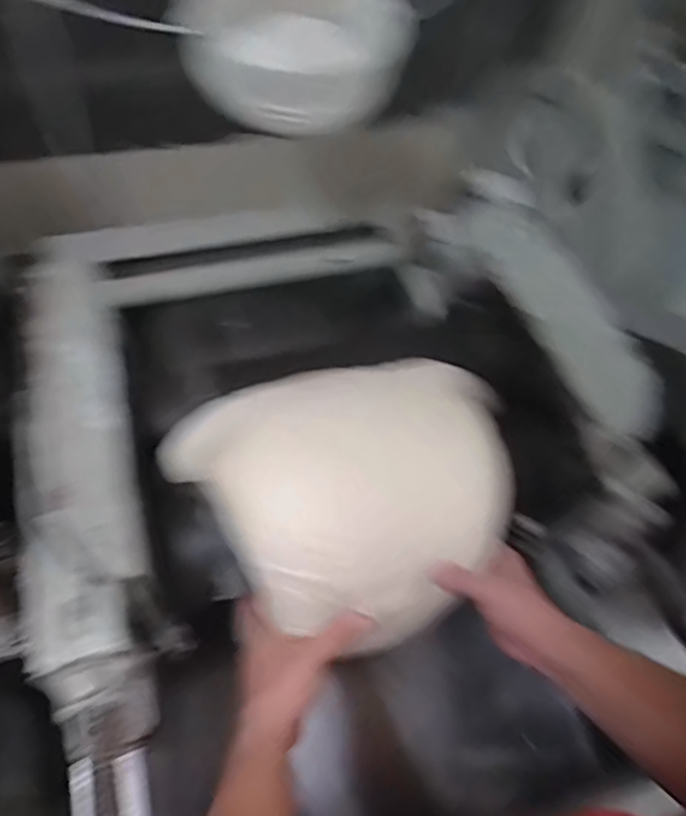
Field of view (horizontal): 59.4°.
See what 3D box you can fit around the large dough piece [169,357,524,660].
[{"bbox_3d":[0.008,0.084,0.564,0.309,0.126,0.217,-7,54,-11],"label":"large dough piece"}]

